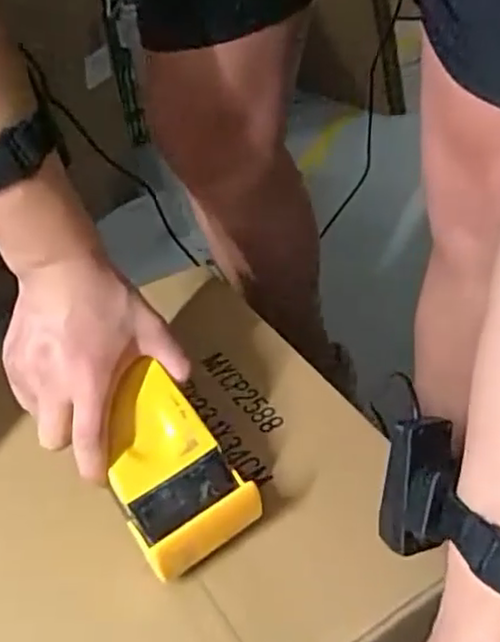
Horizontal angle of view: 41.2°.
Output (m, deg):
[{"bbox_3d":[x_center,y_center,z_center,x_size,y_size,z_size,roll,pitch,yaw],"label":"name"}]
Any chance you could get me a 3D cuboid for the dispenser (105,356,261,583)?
[{"bbox_3d":[-0.056,0.094,0.425,0.073,0.065,0.118,-32,81,-17],"label":"dispenser"}]

